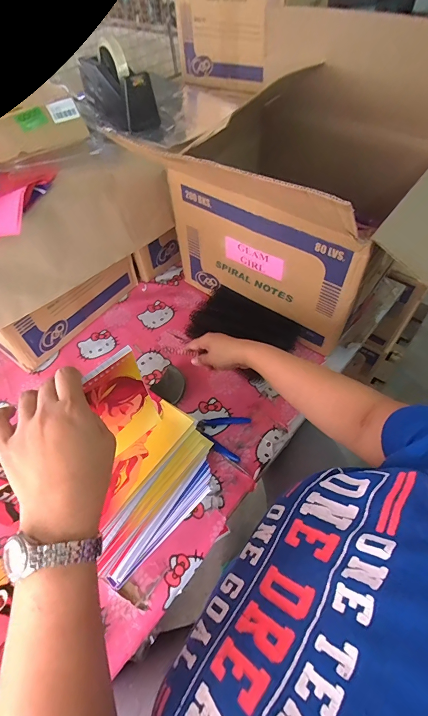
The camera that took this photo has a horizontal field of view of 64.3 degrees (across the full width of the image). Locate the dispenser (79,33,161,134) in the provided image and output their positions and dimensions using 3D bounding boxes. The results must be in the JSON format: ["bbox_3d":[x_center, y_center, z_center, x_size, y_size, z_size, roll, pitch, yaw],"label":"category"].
[{"bbox_3d":[-0.198,-0.554,0.691,0.079,0.110,0.187,-32,60,-18],"label":"dispenser"}]

